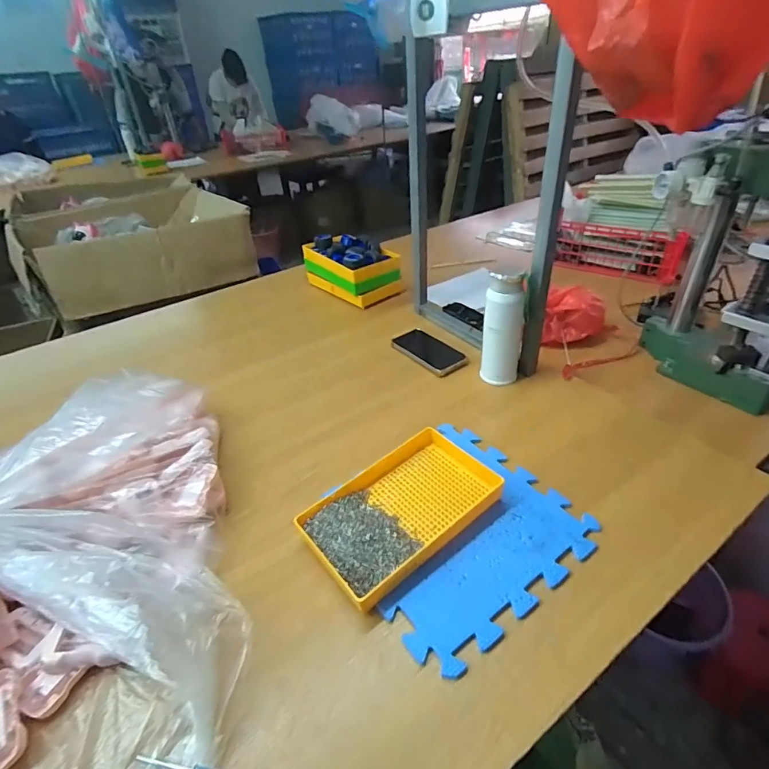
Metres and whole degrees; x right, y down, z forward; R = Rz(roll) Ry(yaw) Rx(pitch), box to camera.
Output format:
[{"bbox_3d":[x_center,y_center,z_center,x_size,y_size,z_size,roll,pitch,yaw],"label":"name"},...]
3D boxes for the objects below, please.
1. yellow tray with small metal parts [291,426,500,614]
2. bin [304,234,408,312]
[{"bbox_3d":[0.028,0.161,0.604,0.264,0.038,0.157,-27,42,-28],"label":"yellow tray with small metal parts"},{"bbox_3d":[-0.089,-0.306,1.187,0.165,0.116,0.246,-25,41,-26],"label":"bin"}]

